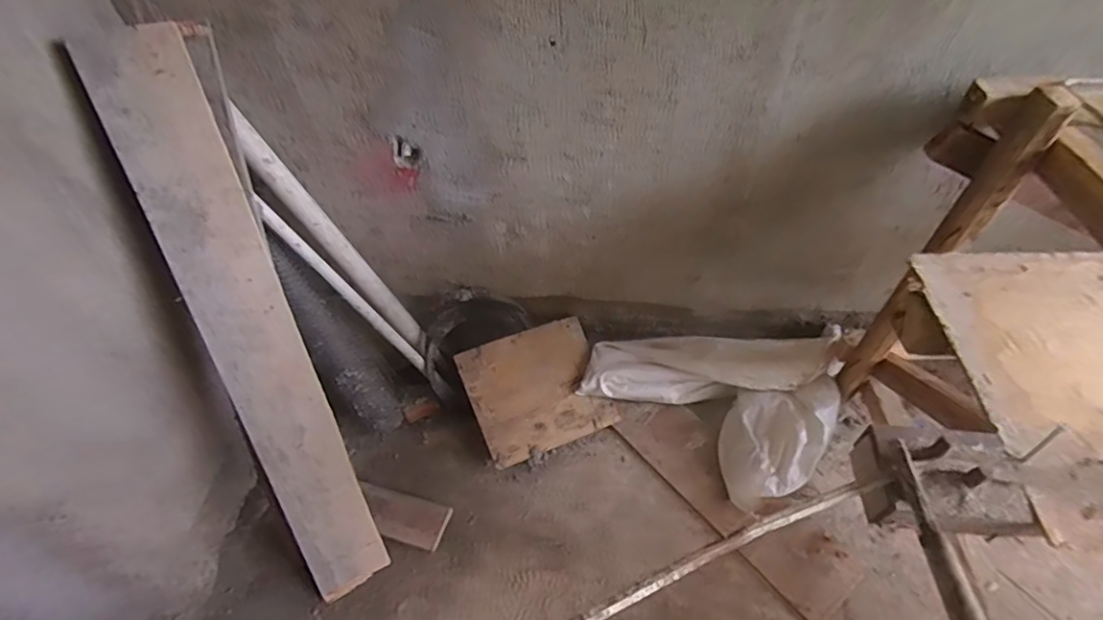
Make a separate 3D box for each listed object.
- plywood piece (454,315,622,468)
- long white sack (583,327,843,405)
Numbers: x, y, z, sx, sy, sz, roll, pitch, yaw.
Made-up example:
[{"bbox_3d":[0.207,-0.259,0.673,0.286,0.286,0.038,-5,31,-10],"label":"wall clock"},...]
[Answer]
[{"bbox_3d":[-0.038,0.220,1.538,0.367,0.025,0.332,-19,76,-13],"label":"plywood piece"},{"bbox_3d":[0.418,0.153,1.537,0.651,0.210,0.169,0,49,5],"label":"long white sack"}]

